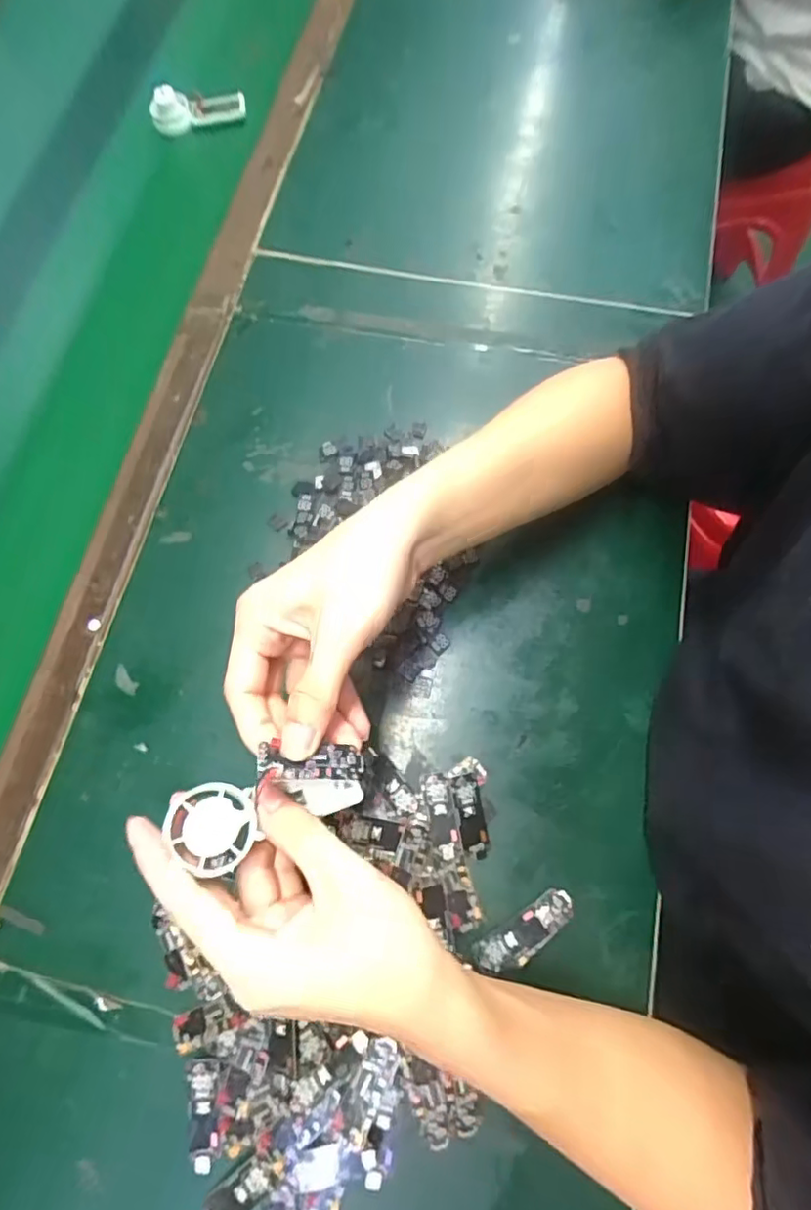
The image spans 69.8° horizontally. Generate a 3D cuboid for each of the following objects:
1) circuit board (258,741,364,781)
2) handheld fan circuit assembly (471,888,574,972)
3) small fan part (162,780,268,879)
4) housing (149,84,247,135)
[{"bbox_3d":[-0.044,0.074,0.275,0.050,0.004,0.016,9,51,-23],"label":"circuit board"},{"bbox_3d":[0.072,0.196,0.348,0.065,0.008,0.022,-31,74,-9],"label":"handheld fan circuit assembly"},{"bbox_3d":[-0.089,0.100,0.269,0.039,0.005,0.038,35,49,4],"label":"small fan part"},{"bbox_3d":[-0.206,-0.494,0.574,0.091,0.031,0.021,-15,72,-4],"label":"housing"}]

